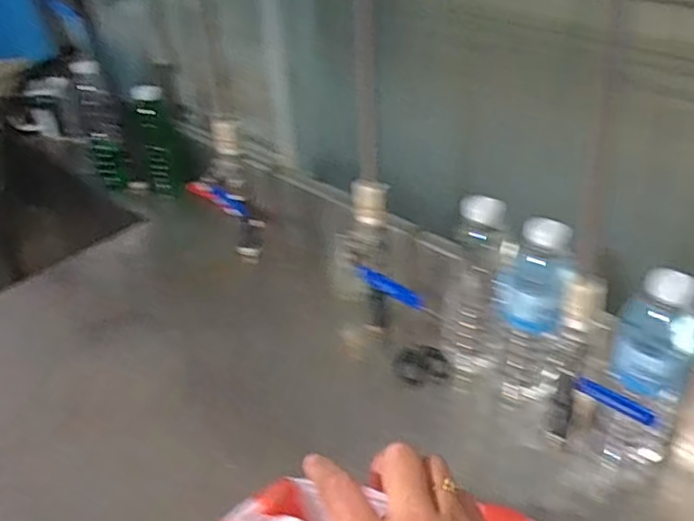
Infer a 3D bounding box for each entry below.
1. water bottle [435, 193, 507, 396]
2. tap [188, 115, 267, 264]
[{"bbox_3d":[0.135,0.033,0.706,0.059,0.214,0.066,7,38,14],"label":"water bottle"},{"bbox_3d":[-0.158,-0.088,0.903,0.067,0.214,0.054,-11,37,-10],"label":"tap"}]

